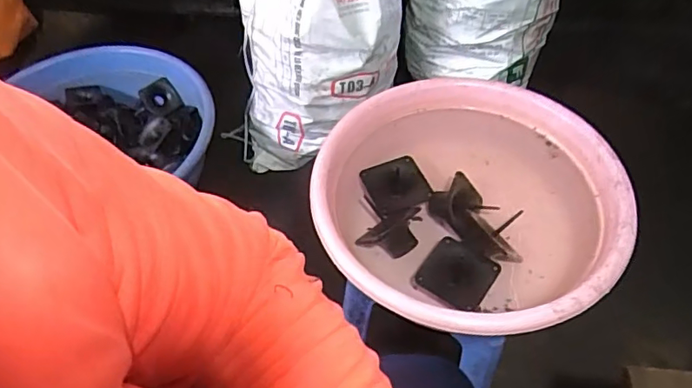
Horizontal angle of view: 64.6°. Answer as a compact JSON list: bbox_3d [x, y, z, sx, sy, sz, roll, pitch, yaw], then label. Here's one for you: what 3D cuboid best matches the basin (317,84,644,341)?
[{"bbox_3d":[0.180,0.019,0.790,0.411,0.108,0.408,0,53,0],"label":"basin"}]

